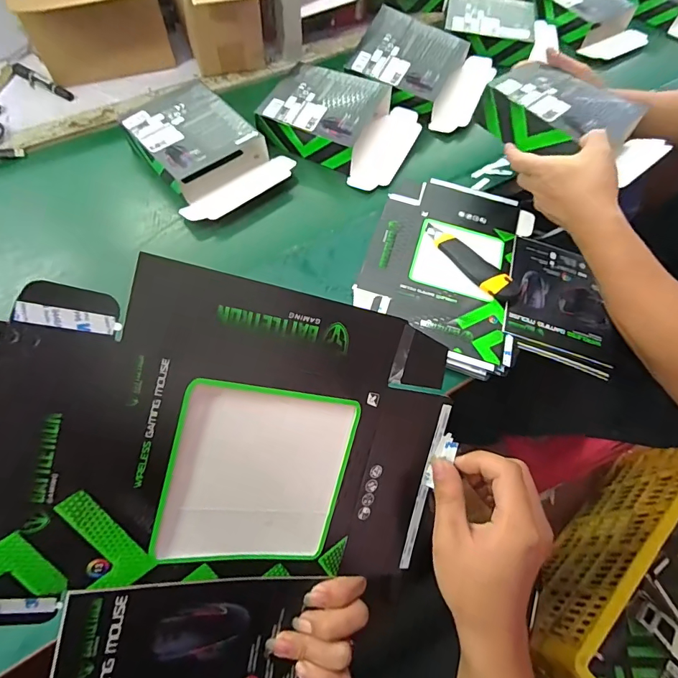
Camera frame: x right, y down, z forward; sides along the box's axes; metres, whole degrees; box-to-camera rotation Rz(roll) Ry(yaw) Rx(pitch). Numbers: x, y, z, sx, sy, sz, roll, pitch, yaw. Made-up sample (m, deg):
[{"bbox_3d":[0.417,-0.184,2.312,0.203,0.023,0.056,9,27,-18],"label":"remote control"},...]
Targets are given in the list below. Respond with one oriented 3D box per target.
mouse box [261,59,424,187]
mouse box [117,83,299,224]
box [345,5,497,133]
[{"bbox_3d":[0.006,-0.378,0.731,0.252,0.055,0.195,25,64,11],"label":"mouse box"},{"bbox_3d":[-0.218,-0.307,0.693,0.192,0.062,0.245,-41,71,-21],"label":"mouse box"},{"bbox_3d":[0.155,-0.508,0.801,0.249,0.083,0.196,22,64,9],"label":"box"}]

